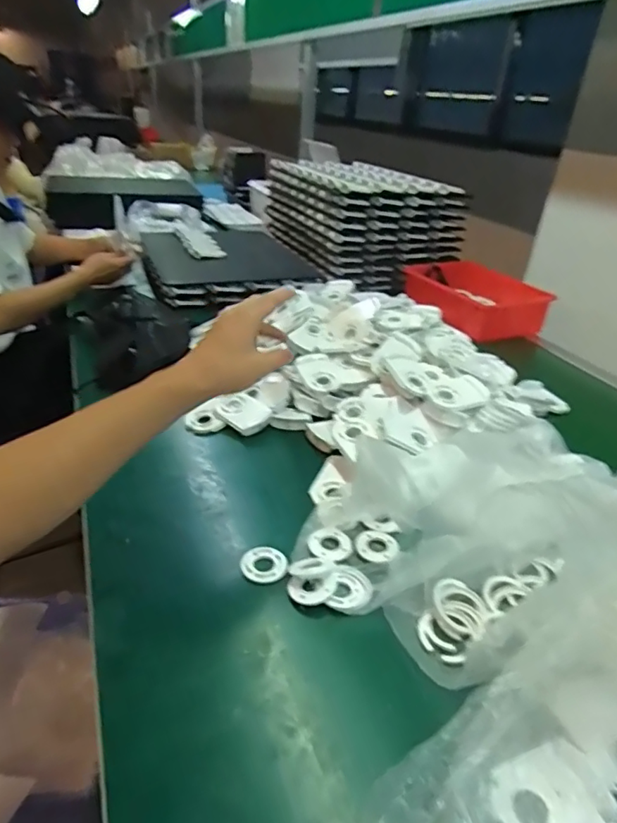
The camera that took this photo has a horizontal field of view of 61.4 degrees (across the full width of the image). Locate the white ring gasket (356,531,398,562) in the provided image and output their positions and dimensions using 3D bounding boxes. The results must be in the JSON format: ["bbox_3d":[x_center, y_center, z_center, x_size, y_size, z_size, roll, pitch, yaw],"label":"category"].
[{"bbox_3d":[0.073,0.140,0.550,0.043,0.009,0.045,9,31,8],"label":"white ring gasket"}]

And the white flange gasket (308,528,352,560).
[{"bbox_3d":[0.024,0.140,0.548,0.043,0.006,0.045,3,31,-2],"label":"white flange gasket"}]

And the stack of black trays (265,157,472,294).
[{"bbox_3d":[0.137,-0.557,1.489,0.380,0.232,0.496,-9,33,-22],"label":"stack of black trays"}]

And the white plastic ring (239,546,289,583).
[{"bbox_3d":[-0.044,0.151,0.519,0.046,0.008,0.042,3,31,-2],"label":"white plastic ring"}]

